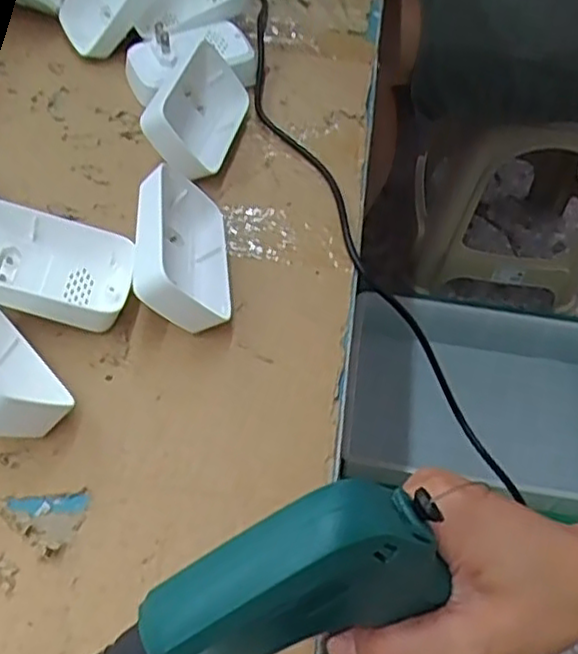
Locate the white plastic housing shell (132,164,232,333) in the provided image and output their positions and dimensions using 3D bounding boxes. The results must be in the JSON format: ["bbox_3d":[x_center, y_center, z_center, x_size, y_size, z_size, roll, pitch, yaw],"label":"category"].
[{"bbox_3d":[-0.065,-0.044,0.407,0.032,0.063,0.099,-28,49,27],"label":"white plastic housing shell"}]

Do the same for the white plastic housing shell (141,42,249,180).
[{"bbox_3d":[-0.065,-0.145,0.477,0.031,0.062,0.101,-17,43,39],"label":"white plastic housing shell"}]

